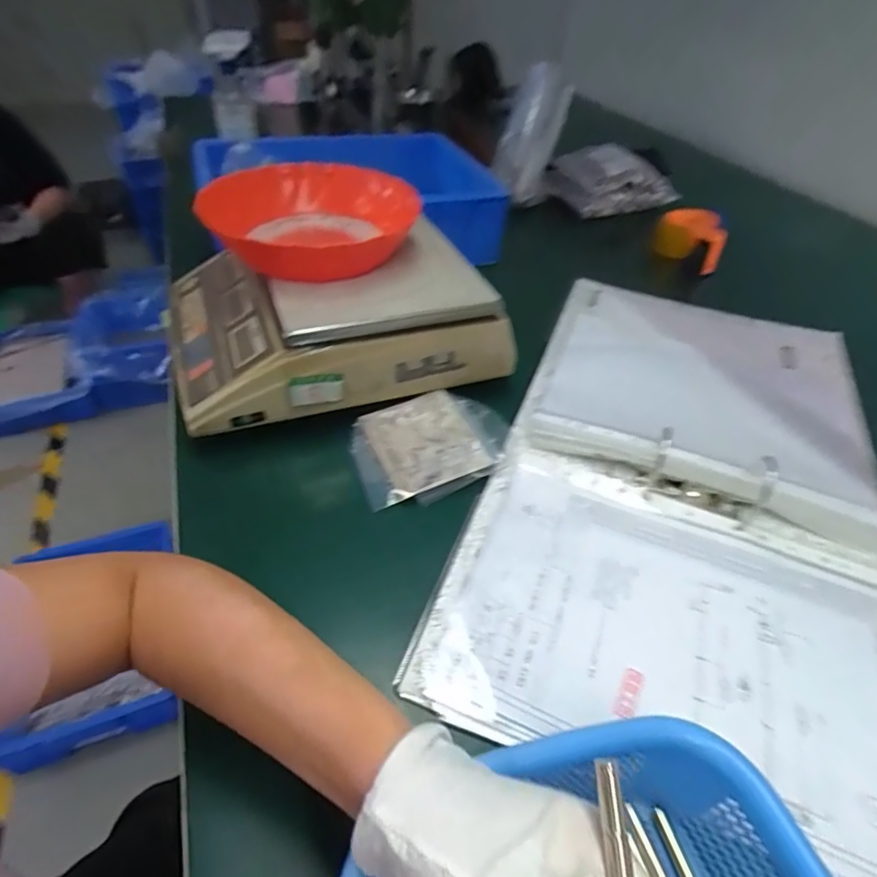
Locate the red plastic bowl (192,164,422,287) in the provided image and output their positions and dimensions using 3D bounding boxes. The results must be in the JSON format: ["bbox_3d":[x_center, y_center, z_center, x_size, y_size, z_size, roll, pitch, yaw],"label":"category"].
[{"bbox_3d":[-0.139,-0.224,0.561,0.217,0.072,0.217,3,44,-2],"label":"red plastic bowl"}]

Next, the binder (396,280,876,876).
[{"bbox_3d":[0.241,0.017,0.513,0.354,0.051,0.608,17,46,12],"label":"binder"}]

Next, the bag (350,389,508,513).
[{"bbox_3d":[-0.006,0.004,0.510,0.152,0.022,0.113,-16,48,-20],"label":"bag"}]

